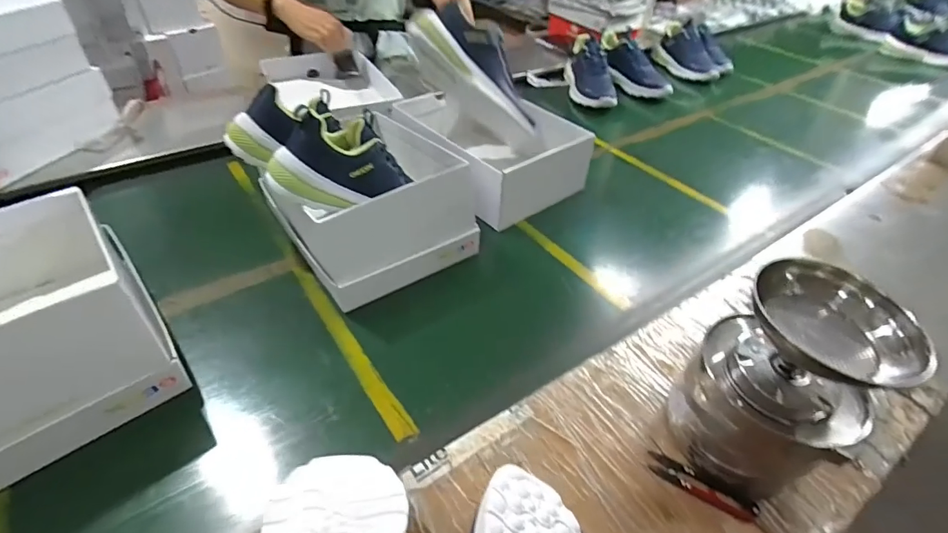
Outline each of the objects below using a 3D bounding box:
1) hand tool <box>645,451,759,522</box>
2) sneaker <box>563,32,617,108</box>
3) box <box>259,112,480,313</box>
[{"bbox_3d":[0.219,0.208,0.445,0.098,0.009,0.026,23,47,23],"label":"hand tool"},{"bbox_3d":[0.303,-0.509,1.211,0.098,0.113,0.267,2,43,1],"label":"sneaker"},{"bbox_3d":[-0.161,-0.107,0.720,0.240,0.129,0.295,-23,48,-24],"label":"box"}]

